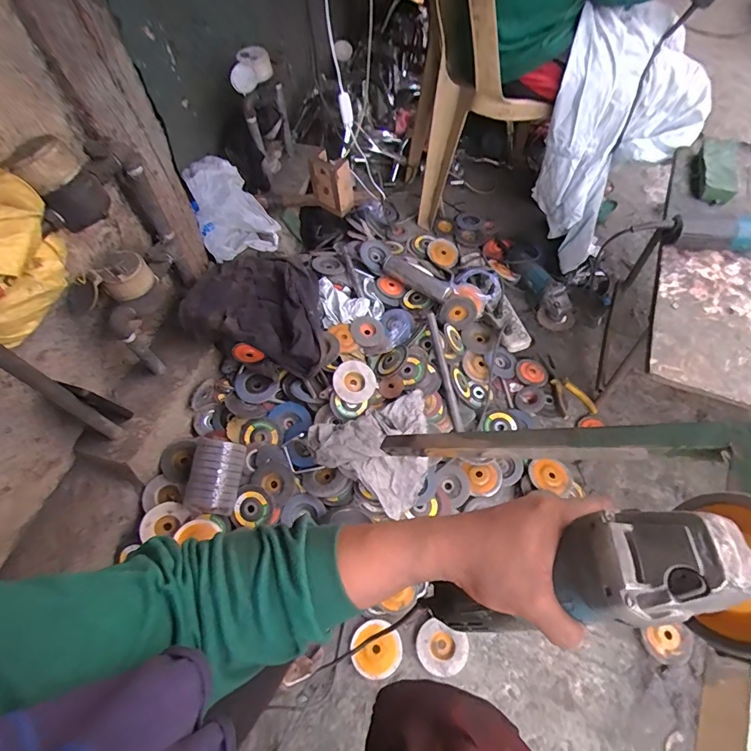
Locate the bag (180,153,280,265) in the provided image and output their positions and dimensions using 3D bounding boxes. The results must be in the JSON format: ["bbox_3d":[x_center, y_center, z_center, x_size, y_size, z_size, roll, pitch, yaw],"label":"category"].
[{"bbox_3d":[-0.371,-0.431,1.132,0.187,0.195,0.185,-22,63,-10],"label":"bag"}]

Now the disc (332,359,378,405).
[{"bbox_3d":[-0.046,0.015,0.981,0.096,0.015,0.094,3,79,-18],"label":"disc"}]

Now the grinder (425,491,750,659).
[{"bbox_3d":[0.138,0.155,0.308,0.274,0.075,0.086,-30,55,33],"label":"grinder"}]

